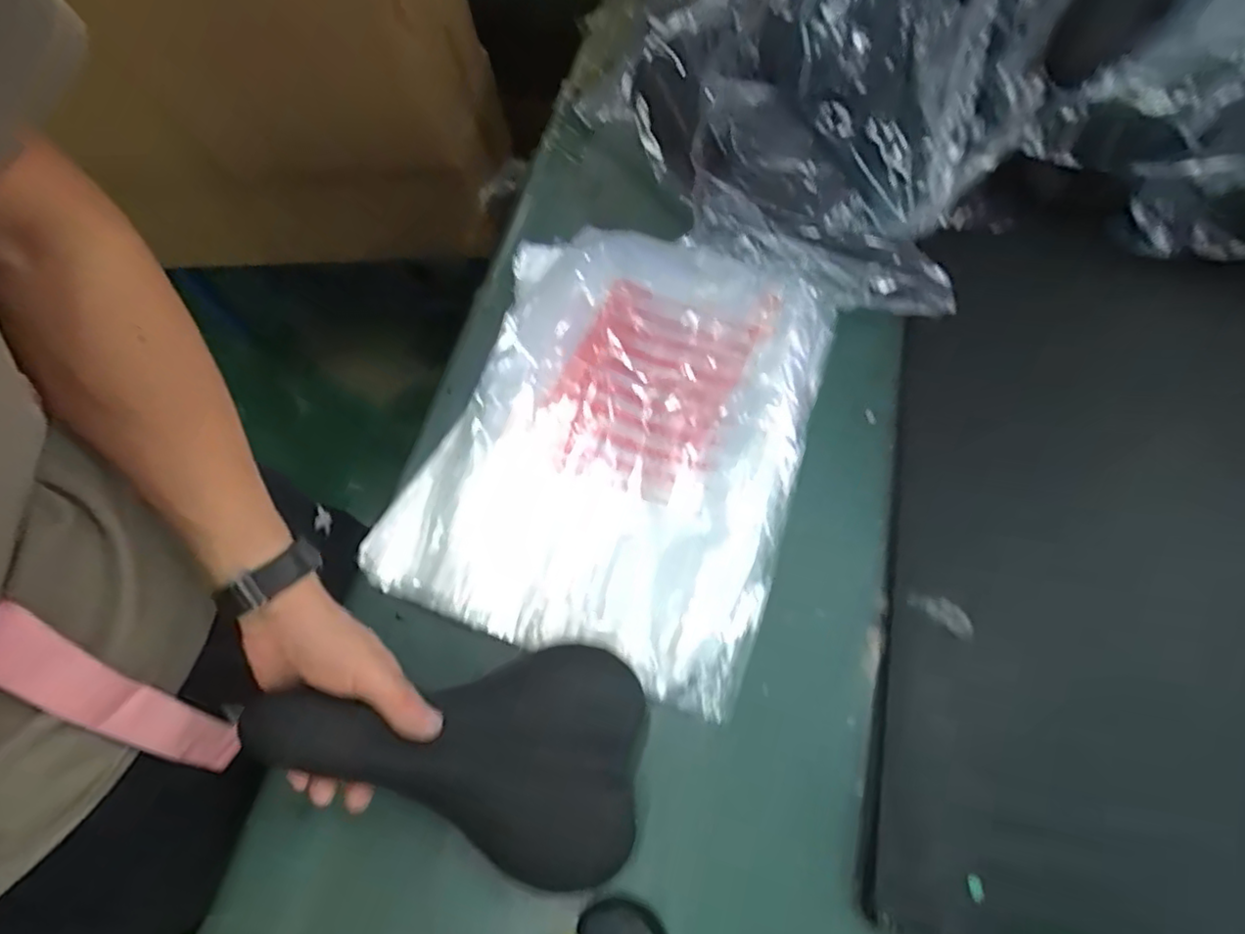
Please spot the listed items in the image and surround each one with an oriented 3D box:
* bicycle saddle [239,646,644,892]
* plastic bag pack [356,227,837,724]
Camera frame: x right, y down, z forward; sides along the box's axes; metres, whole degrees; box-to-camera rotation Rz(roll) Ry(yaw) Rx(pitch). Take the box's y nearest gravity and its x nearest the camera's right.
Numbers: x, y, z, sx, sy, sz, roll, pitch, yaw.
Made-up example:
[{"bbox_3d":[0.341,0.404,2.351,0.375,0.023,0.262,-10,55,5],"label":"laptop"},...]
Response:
[{"bbox_3d":[-0.113,0.189,0.439,0.245,0.066,0.146,2,63,4],"label":"bicycle saddle"},{"bbox_3d":[-0.002,-0.042,0.617,0.334,0.040,0.438,16,66,14],"label":"plastic bag pack"}]

